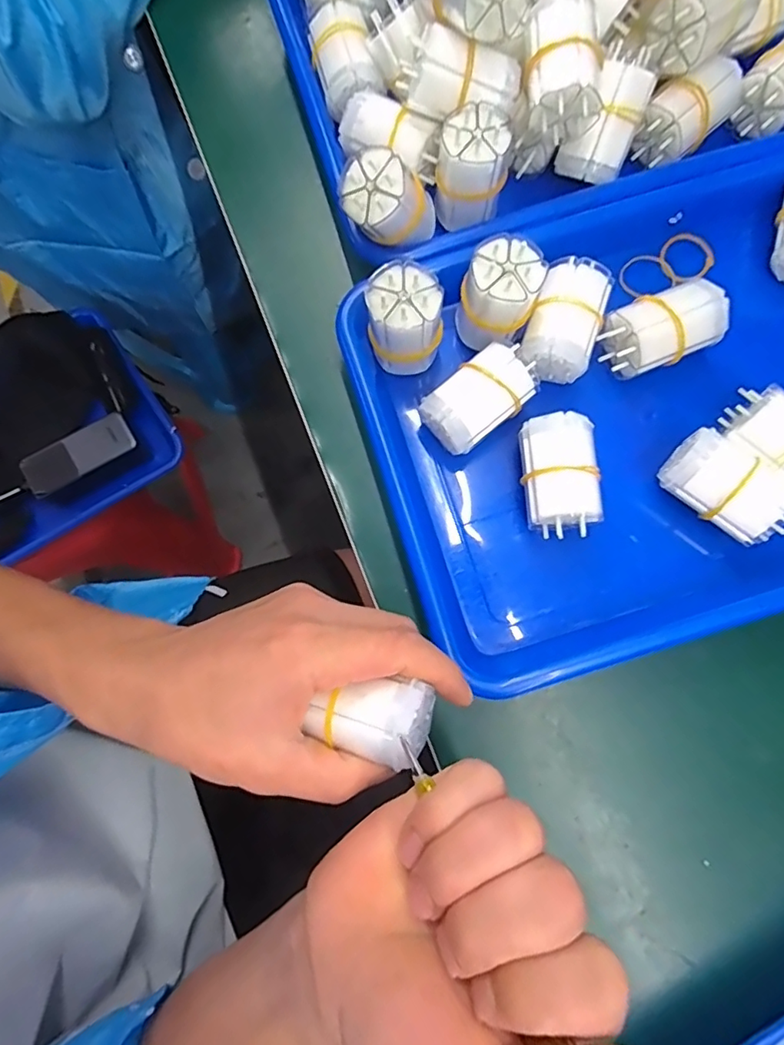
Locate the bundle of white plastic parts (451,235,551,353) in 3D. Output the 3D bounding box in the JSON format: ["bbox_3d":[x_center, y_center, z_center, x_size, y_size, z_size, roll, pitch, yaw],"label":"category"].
[{"bbox_3d":[0.058,-0.125,0.303,0.041,0.058,0.035,14,79,4],"label":"bundle of white plastic parts"}]

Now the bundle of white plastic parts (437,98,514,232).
[{"bbox_3d":[0.046,-0.206,0.316,0.037,0.049,0.036,-1,78,1],"label":"bundle of white plastic parts"}]

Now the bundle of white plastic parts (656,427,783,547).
[{"bbox_3d":[0.179,-0.017,0.293,0.064,0.039,0.037,43,82,9],"label":"bundle of white plastic parts"}]

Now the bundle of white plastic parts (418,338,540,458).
[{"bbox_3d":[0.050,-0.069,0.306,0.065,0.034,0.037,-38,80,-7],"label":"bundle of white plastic parts"}]

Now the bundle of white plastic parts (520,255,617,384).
[{"bbox_3d":[0.099,-0.116,0.313,0.038,0.030,0.062,19,79,5],"label":"bundle of white plastic parts"}]

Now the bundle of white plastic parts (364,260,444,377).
[{"bbox_3d":[0.008,-0.110,0.303,0.039,0.059,0.038,0,78,1],"label":"bundle of white plastic parts"}]

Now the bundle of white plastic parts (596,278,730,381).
[{"bbox_3d":[0.153,-0.108,0.309,0.063,0.032,0.037,-21,78,-3],"label":"bundle of white plastic parts"}]

